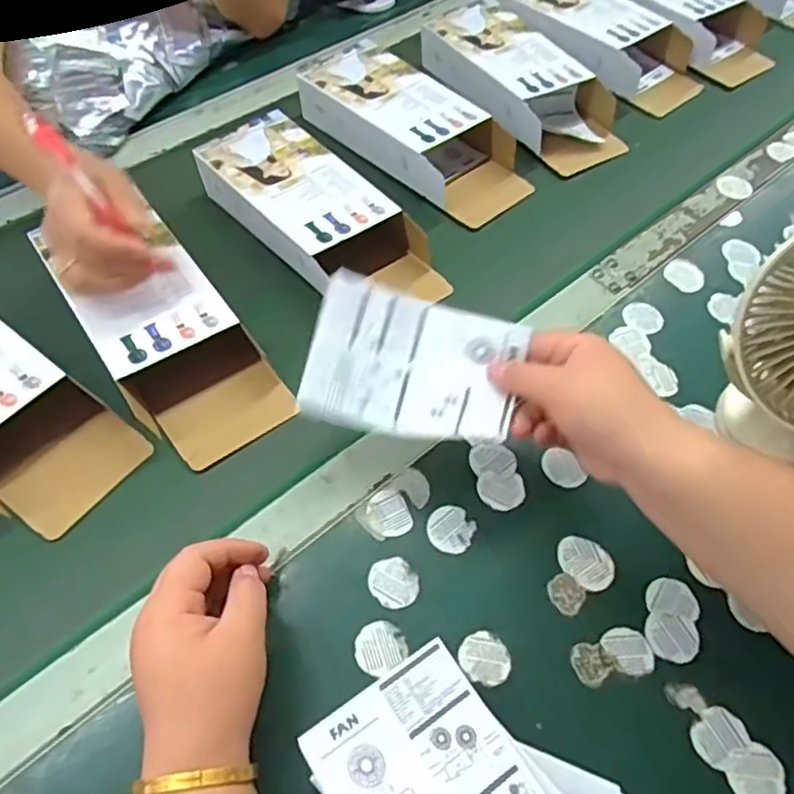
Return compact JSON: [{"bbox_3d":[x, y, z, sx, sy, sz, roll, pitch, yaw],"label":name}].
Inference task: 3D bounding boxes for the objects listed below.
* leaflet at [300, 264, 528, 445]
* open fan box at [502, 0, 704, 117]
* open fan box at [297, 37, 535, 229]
[{"bbox_3d":[0.011,-0.021,0.423,0.129,0.026,0.094,14,83,-3],"label":"leaflet"},{"bbox_3d":[0.225,-0.409,0.744,0.118,0.065,0.240,-35,63,-28],"label":"open fan box"},{"bbox_3d":[0.020,-0.266,0.642,0.110,0.064,0.235,-34,62,-28],"label":"open fan box"}]

